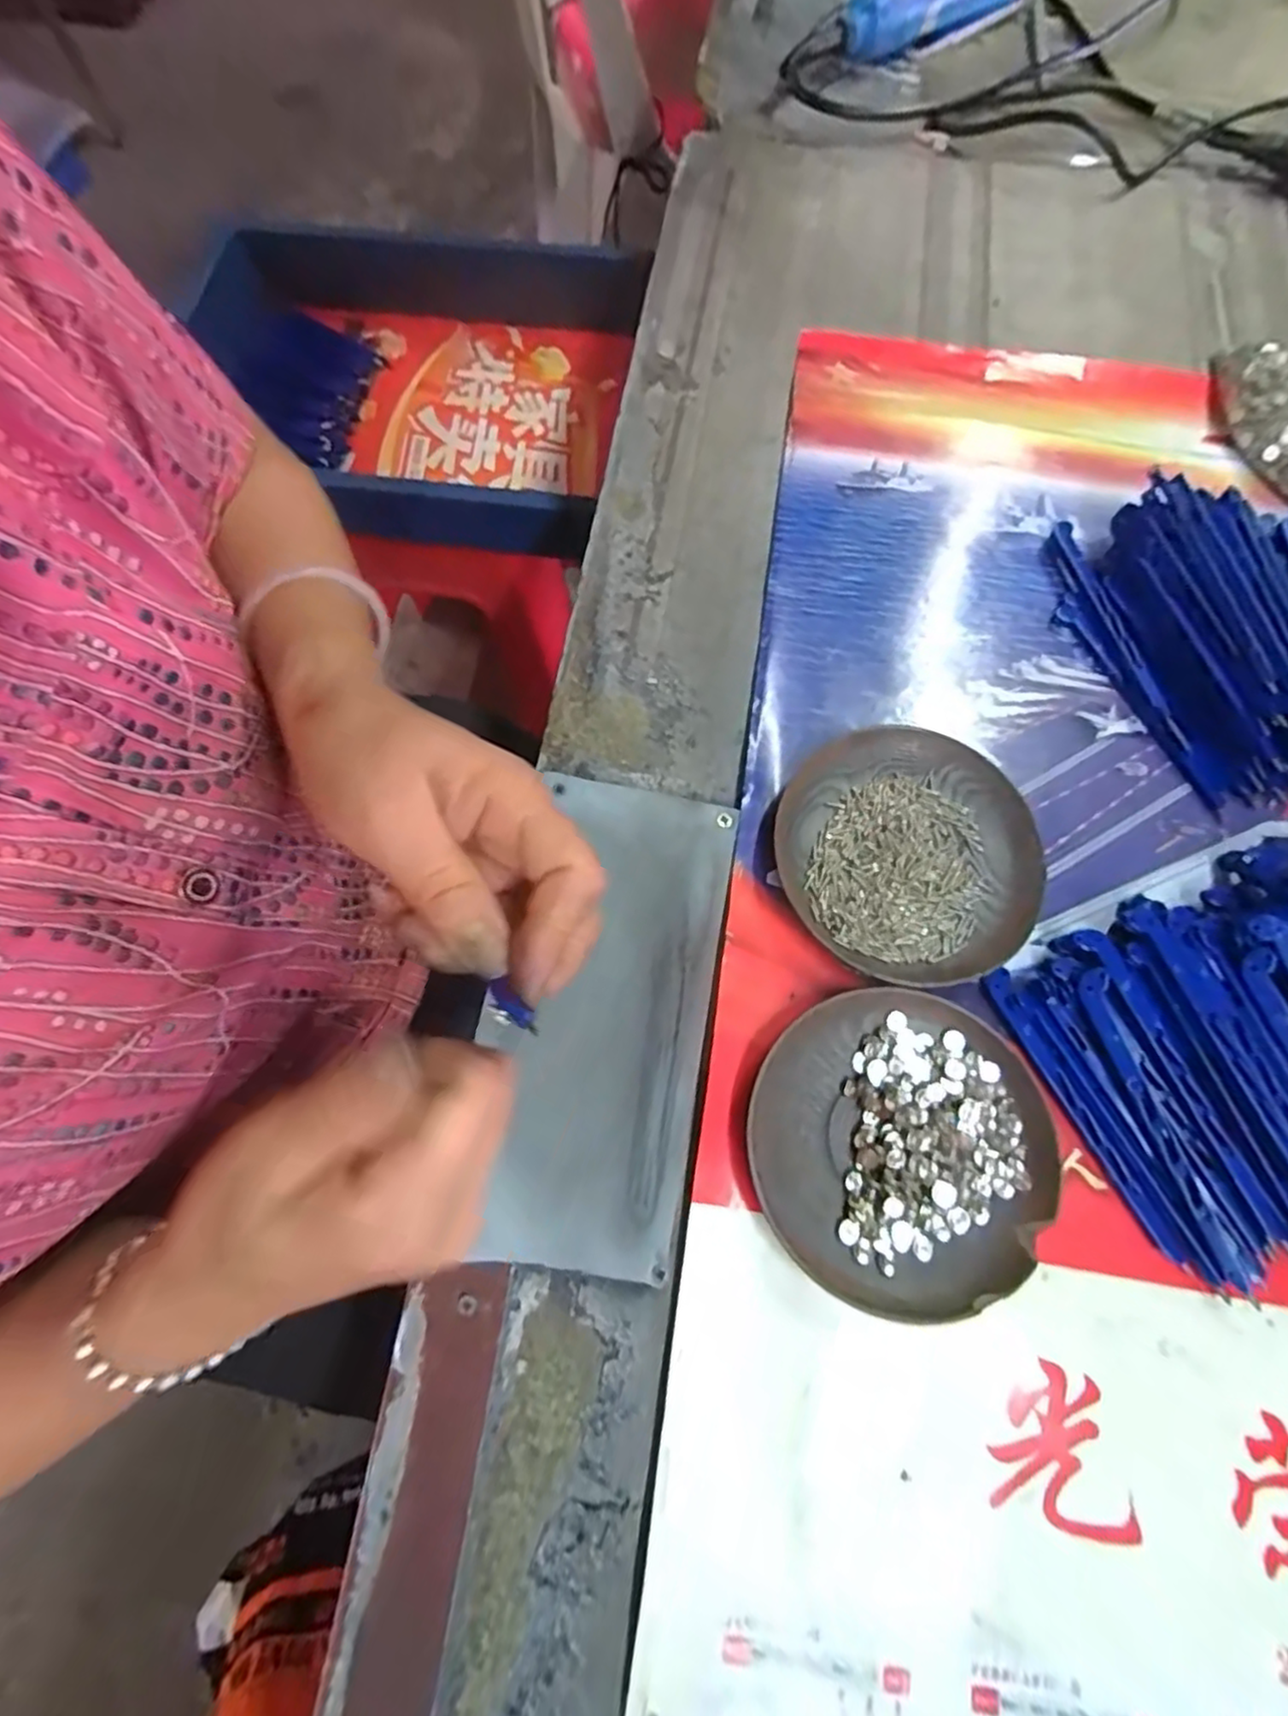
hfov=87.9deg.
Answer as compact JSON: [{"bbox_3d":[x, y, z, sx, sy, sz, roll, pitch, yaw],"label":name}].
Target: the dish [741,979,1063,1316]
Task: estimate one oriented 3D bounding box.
[{"bbox_3d":[0.100,0.111,0.261,0.114,0.014,0.111,0,72,0],"label":"dish"}]

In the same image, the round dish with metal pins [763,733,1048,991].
[{"bbox_3d":[0.119,-0.002,0.302,0.115,0.015,0.112,0,72,0],"label":"round dish with metal pins"}]

